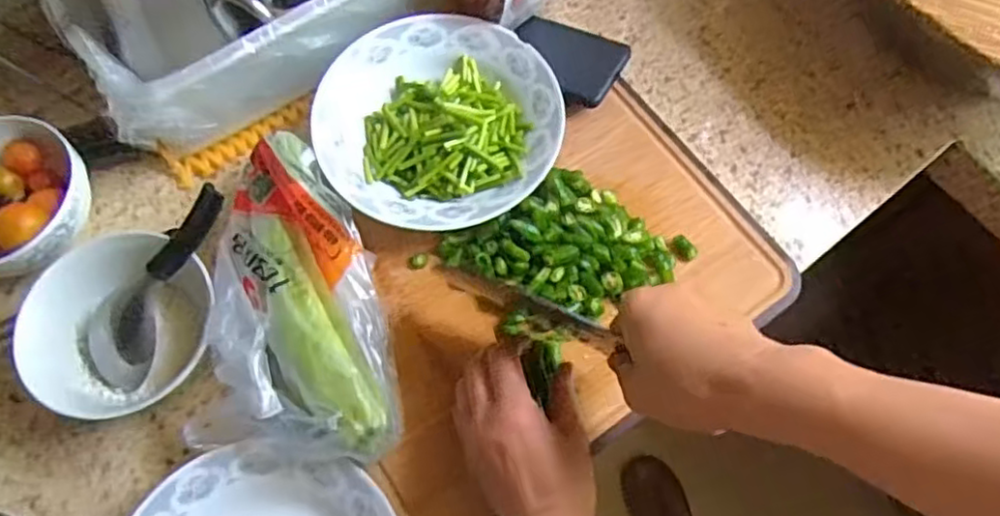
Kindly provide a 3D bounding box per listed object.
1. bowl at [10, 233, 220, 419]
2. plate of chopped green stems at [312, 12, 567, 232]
[{"bbox_3d":[-0.266,0.041,0.487,0.126,0.074,0.122,0,69,0],"label":"bowl"},{"bbox_3d":[-0.049,-0.109,0.551,0.187,0.042,0.187,-24,71,-9],"label":"plate of chopped green stems"}]

